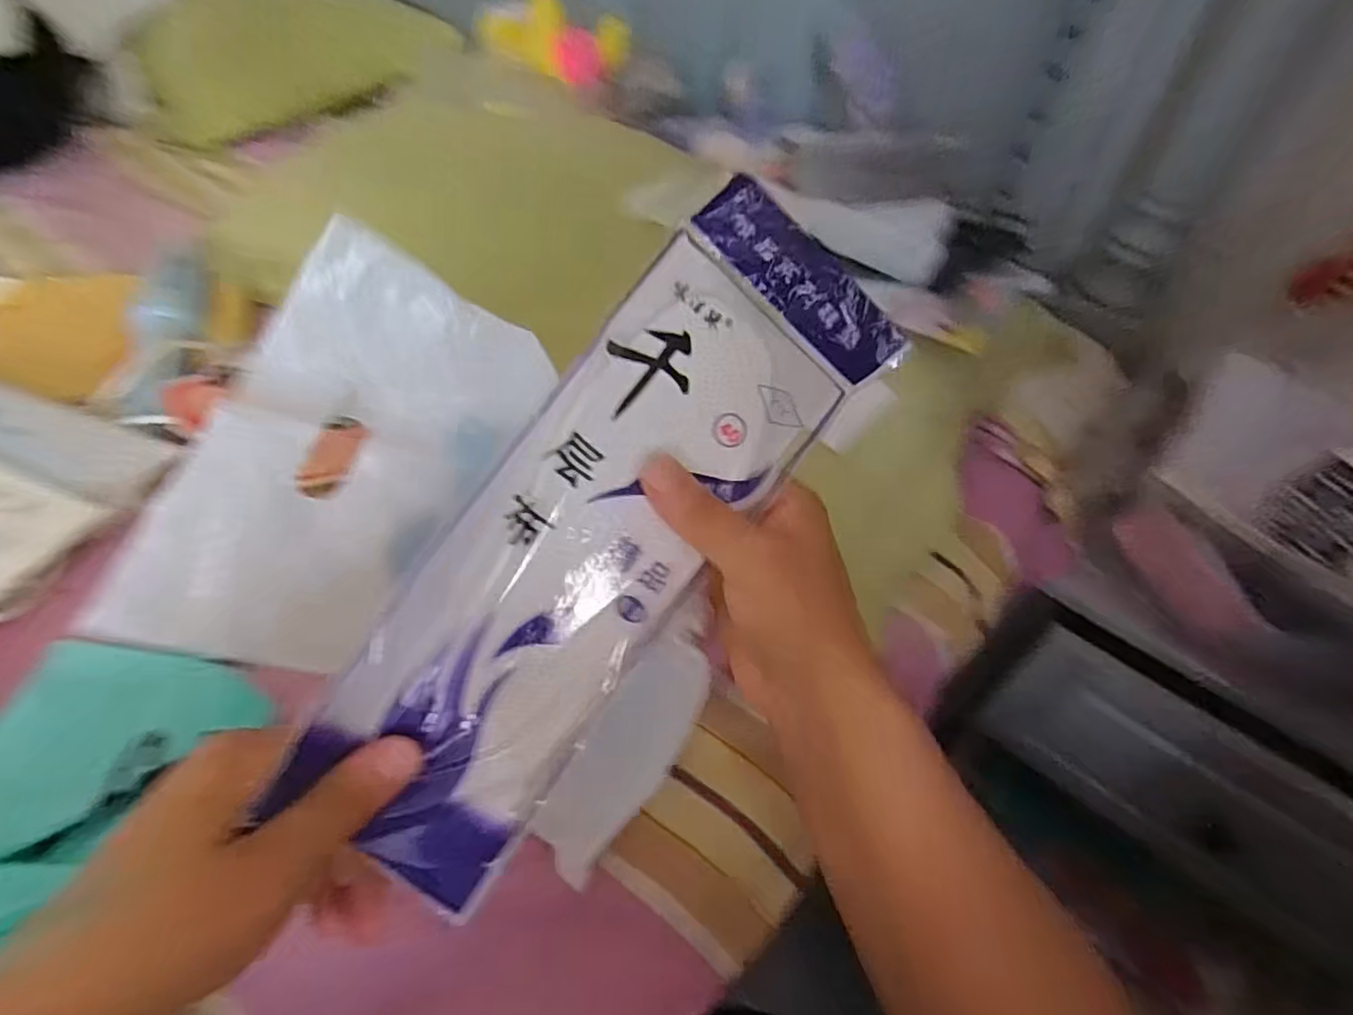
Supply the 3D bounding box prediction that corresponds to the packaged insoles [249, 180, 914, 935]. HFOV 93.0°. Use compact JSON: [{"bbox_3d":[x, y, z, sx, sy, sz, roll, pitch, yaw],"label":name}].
[{"bbox_3d":[-0.025,0.006,0.242,0.092,0.014,0.275,40,80,-13],"label":"packaged insoles"}]

